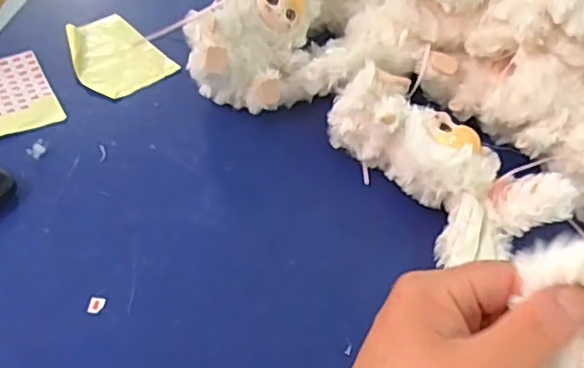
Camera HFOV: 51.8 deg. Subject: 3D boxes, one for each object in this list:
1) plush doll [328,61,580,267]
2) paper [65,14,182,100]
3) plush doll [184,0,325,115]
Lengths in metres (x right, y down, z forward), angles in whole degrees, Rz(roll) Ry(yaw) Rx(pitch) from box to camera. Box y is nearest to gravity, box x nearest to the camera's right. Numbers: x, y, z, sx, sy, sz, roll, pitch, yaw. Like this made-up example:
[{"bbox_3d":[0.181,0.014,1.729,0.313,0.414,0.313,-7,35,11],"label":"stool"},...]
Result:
[{"bbox_3d":[0.130,-0.024,0.508,0.109,0.069,0.189,-25,57,-26],"label":"plush doll"},{"bbox_3d":[-0.185,-0.134,0.623,0.088,0.020,0.114,-33,57,-27],"label":"paper"},{"bbox_3d":[-0.034,-0.187,0.600,0.142,0.101,0.226,16,70,12],"label":"plush doll"}]

